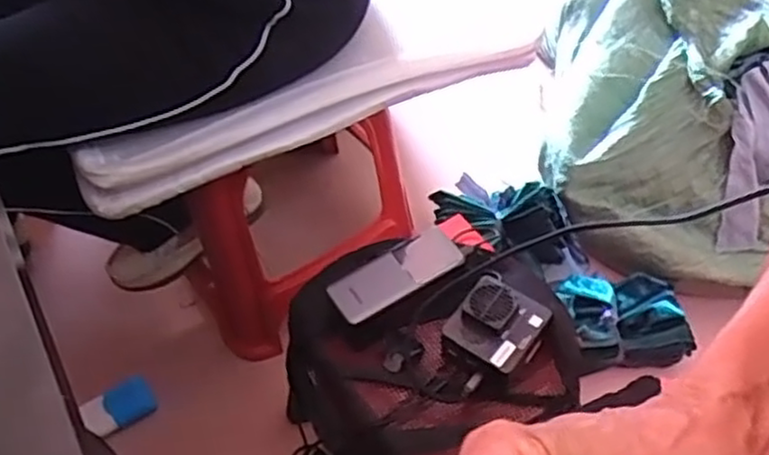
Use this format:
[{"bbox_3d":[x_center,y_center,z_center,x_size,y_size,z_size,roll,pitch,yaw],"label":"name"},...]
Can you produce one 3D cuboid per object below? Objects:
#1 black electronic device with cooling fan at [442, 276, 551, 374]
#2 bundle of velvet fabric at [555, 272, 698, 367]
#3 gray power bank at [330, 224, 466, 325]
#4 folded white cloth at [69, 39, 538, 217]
[{"bbox_3d":[0.102,0.085,0.640,0.071,0.024,0.076,29,59,24],"label":"black electronic device with cooling fan"},{"bbox_3d":[0.334,0.125,1.015,0.167,0.074,0.135,-7,52,-2],"label":"bundle of velvet fabric"},{"bbox_3d":[0.014,0.042,0.678,0.136,0.016,0.050,-30,56,-19],"label":"gray power bank"},{"bbox_3d":[-0.060,-0.126,0.751,0.521,0.068,0.052,-19,53,-11],"label":"folded white cloth"}]

